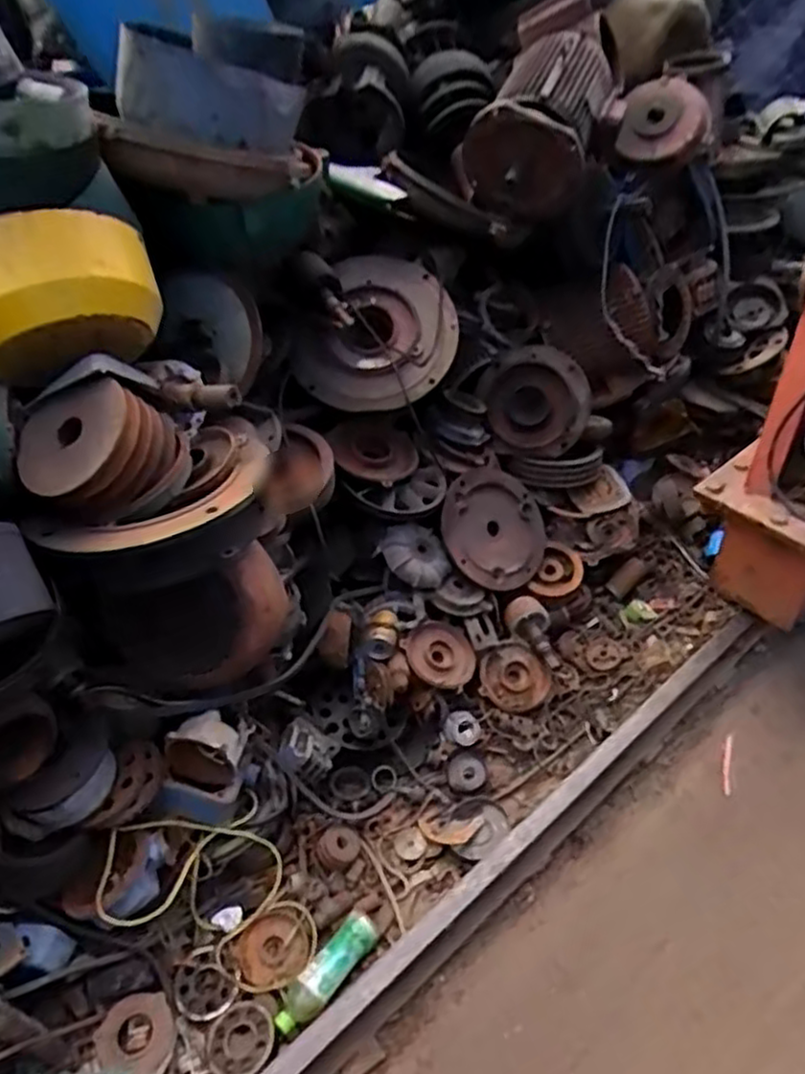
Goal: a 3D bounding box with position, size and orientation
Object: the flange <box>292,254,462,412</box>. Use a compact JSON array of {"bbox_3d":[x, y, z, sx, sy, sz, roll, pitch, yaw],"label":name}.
[{"bbox_3d":[-0.045,-0.467,1.637,0.336,0.107,0.395,22,83,-2],"label":"flange"}]

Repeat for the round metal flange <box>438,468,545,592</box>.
[{"bbox_3d":[0.220,-0.022,1.747,0.281,0.028,0.293,5,78,-24],"label":"round metal flange"}]

